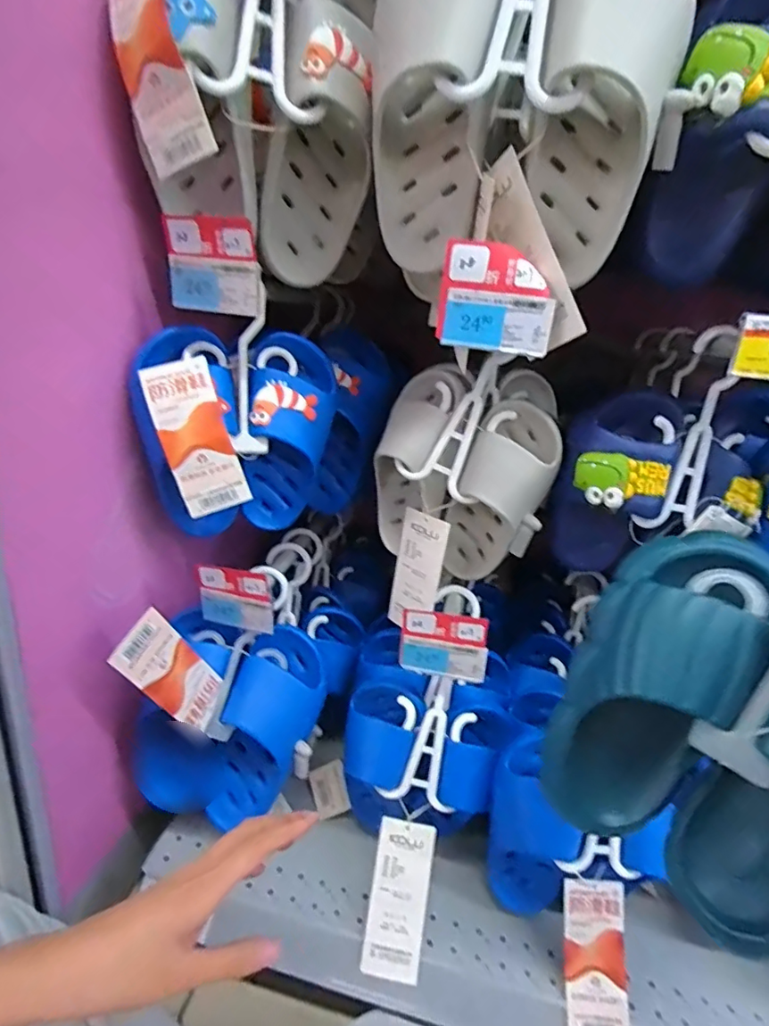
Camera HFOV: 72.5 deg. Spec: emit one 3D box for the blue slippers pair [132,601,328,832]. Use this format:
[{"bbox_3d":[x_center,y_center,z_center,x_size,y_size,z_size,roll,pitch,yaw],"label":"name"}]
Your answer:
[{"bbox_3d":[-0.181,0.237,0.594,0.208,0.210,0.086,8,22,2],"label":"blue slippers pair"}]

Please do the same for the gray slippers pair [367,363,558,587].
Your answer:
[{"bbox_3d":[0.082,-0.036,0.564,0.182,0.207,0.072,12,22,13],"label":"gray slippers pair"}]

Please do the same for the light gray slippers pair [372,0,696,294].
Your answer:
[{"bbox_3d":[0.092,-0.289,0.374,0.195,0.202,0.080,10,22,9],"label":"light gray slippers pair"}]

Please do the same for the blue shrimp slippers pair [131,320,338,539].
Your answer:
[{"bbox_3d":[-0.142,-0.071,0.518,0.174,0.195,0.072,-10,27,-35],"label":"blue shrimp slippers pair"}]

